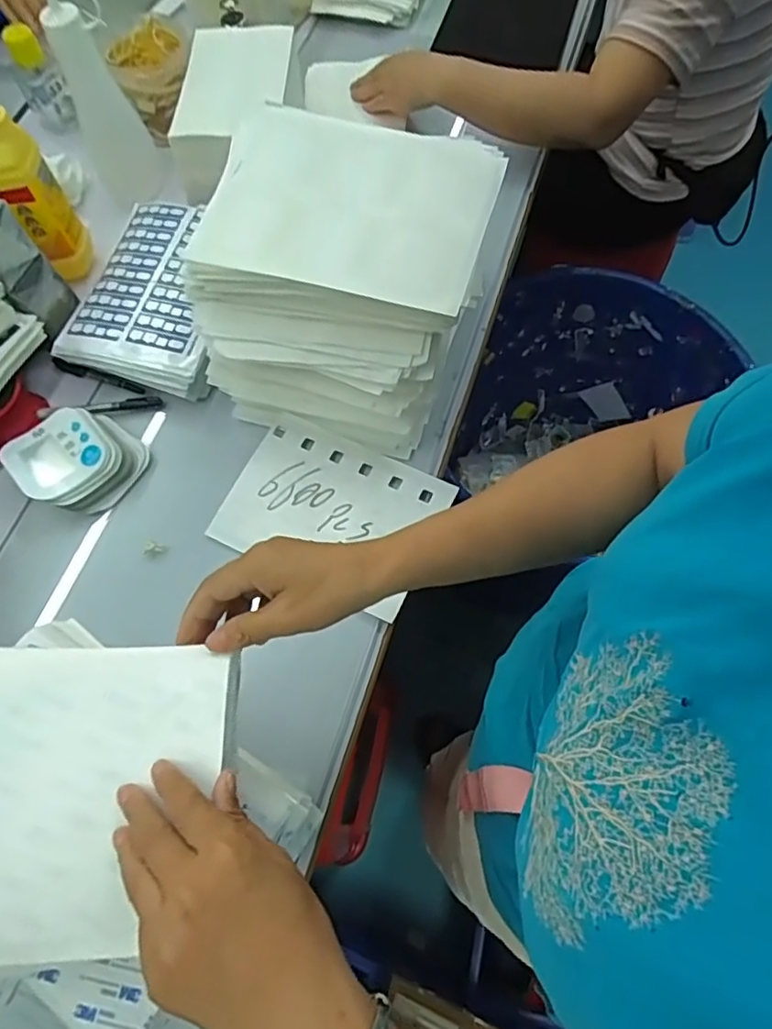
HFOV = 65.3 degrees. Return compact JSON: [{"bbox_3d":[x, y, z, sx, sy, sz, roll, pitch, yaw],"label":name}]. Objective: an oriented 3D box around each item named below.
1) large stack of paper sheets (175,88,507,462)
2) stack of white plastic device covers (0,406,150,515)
[{"bbox_3d":[-0.048,-0.264,0.677,0.289,0.179,0.293,14,69,6],"label":"large stack of paper sheets"},{"bbox_3d":[-0.354,-0.065,0.685,0.124,0.048,0.120,32,72,13],"label":"stack of white plastic device covers"}]

